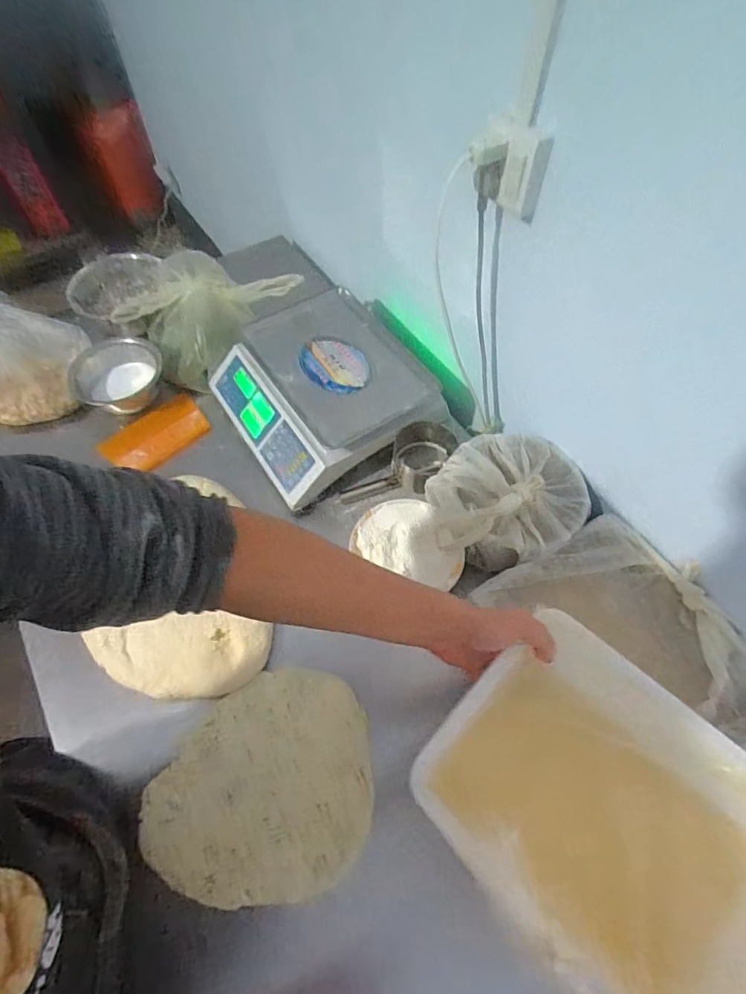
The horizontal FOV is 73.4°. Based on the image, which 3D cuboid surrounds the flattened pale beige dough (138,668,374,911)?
[{"bbox_3d":[-0.146,0.358,0.634,0.277,0.017,0.248,-5,59,-3],"label":"flattened pale beige dough"}]

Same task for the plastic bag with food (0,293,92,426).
[{"bbox_3d":[-0.722,-0.294,0.987,0.408,0.068,0.242,35,66,19],"label":"plastic bag with food"}]

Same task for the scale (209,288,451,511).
[{"bbox_3d":[-0.093,-0.194,0.903,0.318,0.103,0.337,-30,64,-16],"label":"scale"}]

